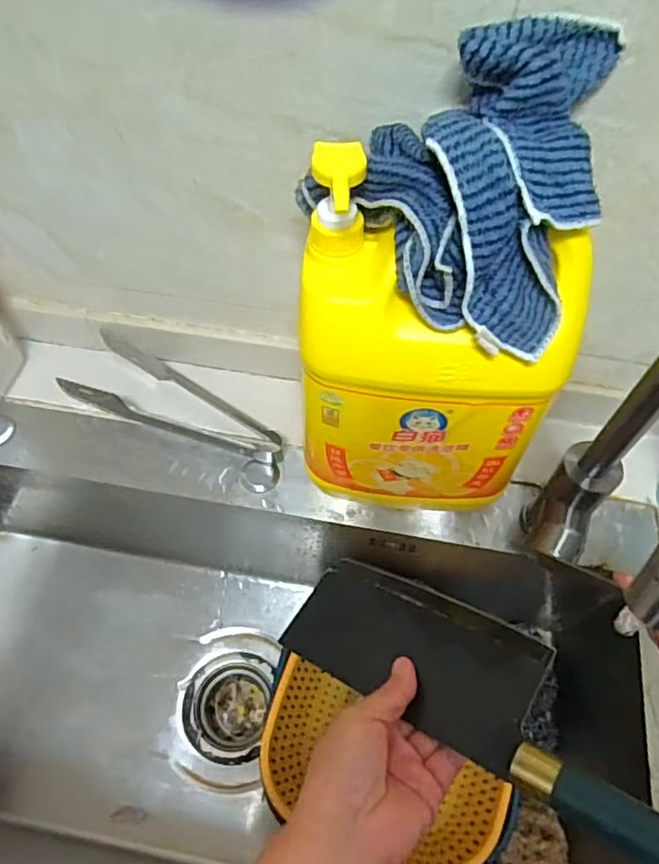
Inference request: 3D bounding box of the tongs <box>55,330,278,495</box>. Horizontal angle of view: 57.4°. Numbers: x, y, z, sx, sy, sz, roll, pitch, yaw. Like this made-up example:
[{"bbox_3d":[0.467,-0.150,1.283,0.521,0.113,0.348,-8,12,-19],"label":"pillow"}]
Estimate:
[{"bbox_3d":[-0.147,-0.026,0.602,0.229,0.035,0.081,22,62,12],"label":"tongs"}]

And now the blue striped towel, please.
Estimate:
[{"bbox_3d":[0.086,-0.148,0.346,0.148,0.113,0.140,27,63,14],"label":"blue striped towel"}]

